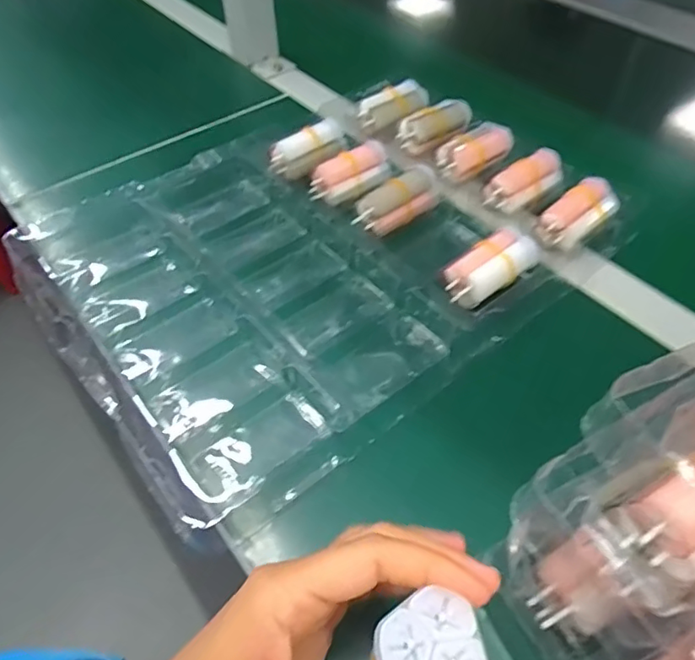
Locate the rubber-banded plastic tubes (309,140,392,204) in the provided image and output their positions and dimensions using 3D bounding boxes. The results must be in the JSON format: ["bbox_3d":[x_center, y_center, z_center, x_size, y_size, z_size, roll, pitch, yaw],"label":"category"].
[{"bbox_3d":[0.004,-0.129,0.451,0.072,0.027,0.030,-28,55,-20],"label":"rubber-banded plastic tubes"}]

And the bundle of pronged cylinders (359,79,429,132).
[{"bbox_3d":[0.043,-0.211,0.510,0.072,0.021,0.025,-31,57,-22],"label":"bundle of pronged cylinders"}]

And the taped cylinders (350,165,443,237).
[{"bbox_3d":[0.040,-0.102,0.426,0.070,0.028,0.027,-27,55,-19],"label":"taped cylinders"}]

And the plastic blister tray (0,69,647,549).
[{"bbox_3d":[-0.017,-0.075,0.414,0.389,0.037,0.298,-32,57,-23],"label":"plastic blister tray"}]

